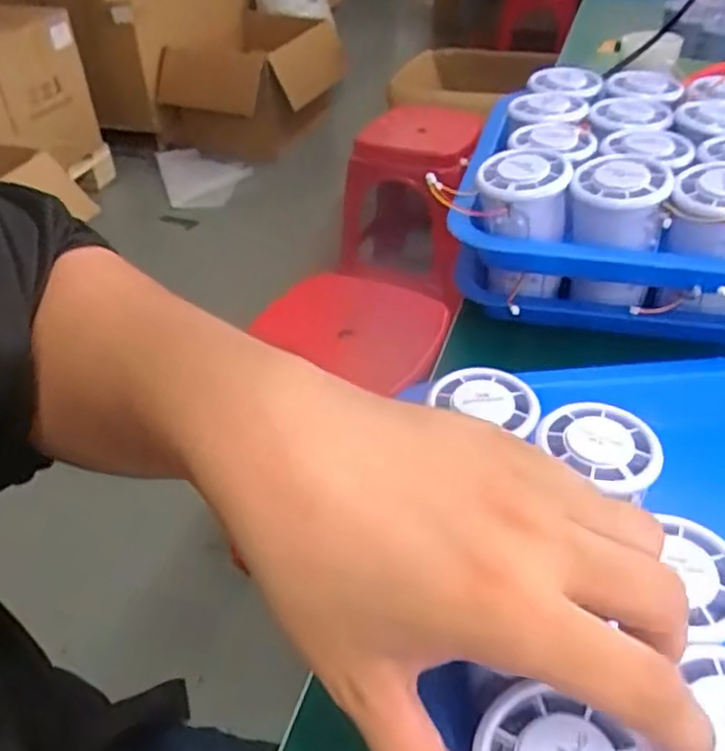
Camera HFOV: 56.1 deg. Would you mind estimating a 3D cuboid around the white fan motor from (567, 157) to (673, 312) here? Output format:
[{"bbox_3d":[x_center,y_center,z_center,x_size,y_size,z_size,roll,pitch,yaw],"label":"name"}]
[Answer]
[{"bbox_3d":[0.154,-0.080,0.425,0.051,0.094,0.049,-1,41,1],"label":"white fan motor"}]

